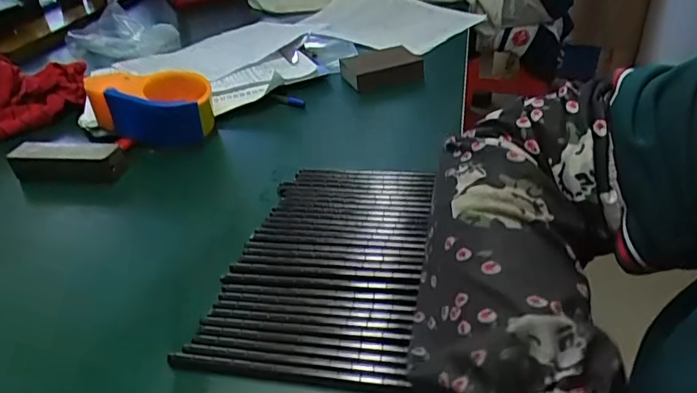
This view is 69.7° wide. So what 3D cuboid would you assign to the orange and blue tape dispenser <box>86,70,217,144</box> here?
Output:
[{"bbox_3d":[-0.222,-0.101,0.565,0.127,0.069,0.061,4,36,14],"label":"orange and blue tape dispenser"}]

